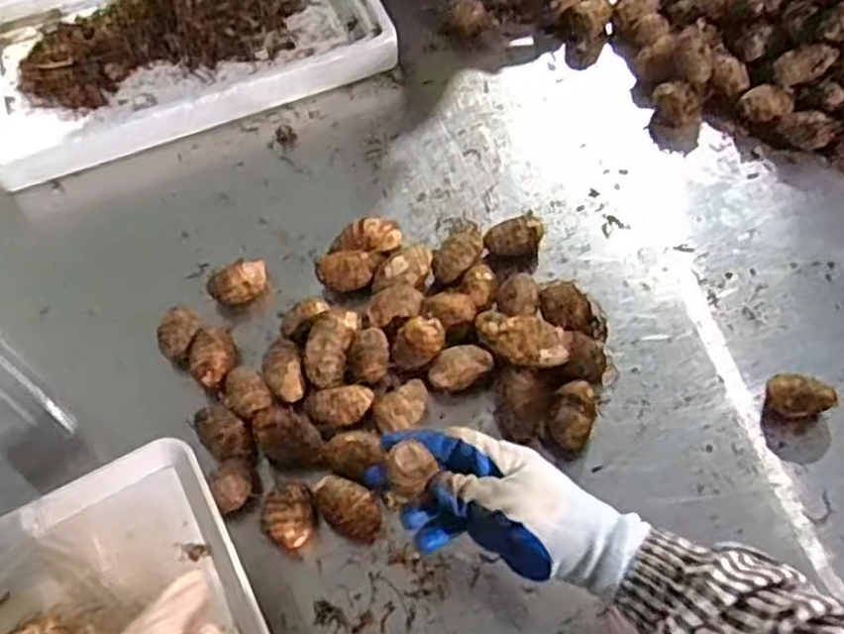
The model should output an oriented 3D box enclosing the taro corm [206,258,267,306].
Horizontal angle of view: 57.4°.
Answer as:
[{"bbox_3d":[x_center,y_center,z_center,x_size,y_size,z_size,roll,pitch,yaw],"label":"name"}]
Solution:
[{"bbox_3d":[-0.173,-0.030,0.737,0.057,0.039,0.035,-27,62,-13],"label":"taro corm"}]

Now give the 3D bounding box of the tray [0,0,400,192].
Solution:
[{"bbox_3d":[-0.291,-0.341,0.897,0.454,0.081,0.312,-21,61,-9],"label":"tray"}]

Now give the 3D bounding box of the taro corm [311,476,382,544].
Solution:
[{"bbox_3d":[-0.060,0.153,0.616,0.059,0.035,0.035,31,66,19],"label":"taro corm"}]

